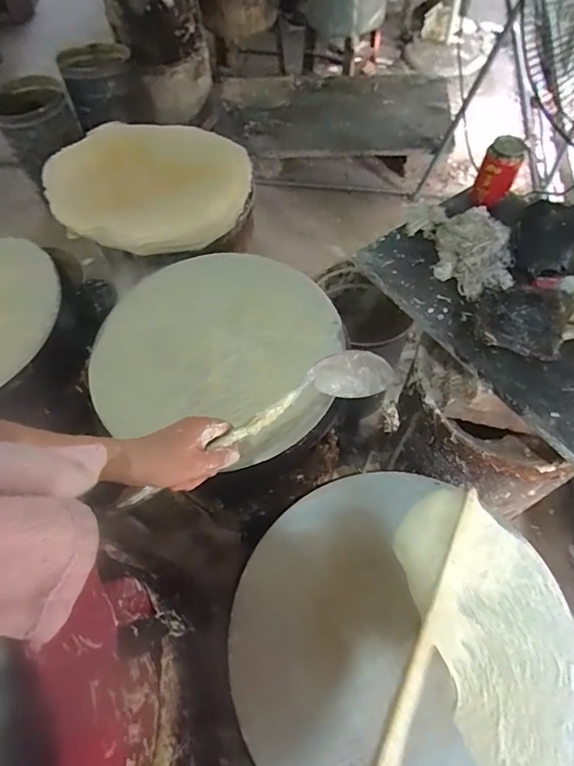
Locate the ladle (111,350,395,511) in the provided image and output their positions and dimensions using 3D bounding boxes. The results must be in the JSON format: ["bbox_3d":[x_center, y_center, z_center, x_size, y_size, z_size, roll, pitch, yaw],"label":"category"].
[{"bbox_3d":[-0.031,0.048,0.516,0.323,0.069,0.053,-26,63,-17],"label":"ladle"}]

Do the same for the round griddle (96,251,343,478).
[{"bbox_3d":[-0.109,-0.066,0.731,0.366,0.027,0.352,-1,61,2],"label":"round griddle"}]

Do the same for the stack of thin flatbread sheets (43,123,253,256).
[{"bbox_3d":[-0.275,-0.411,0.954,0.398,0.045,0.385,-7,61,-1],"label":"stack of thin flatbread sheets"}]

